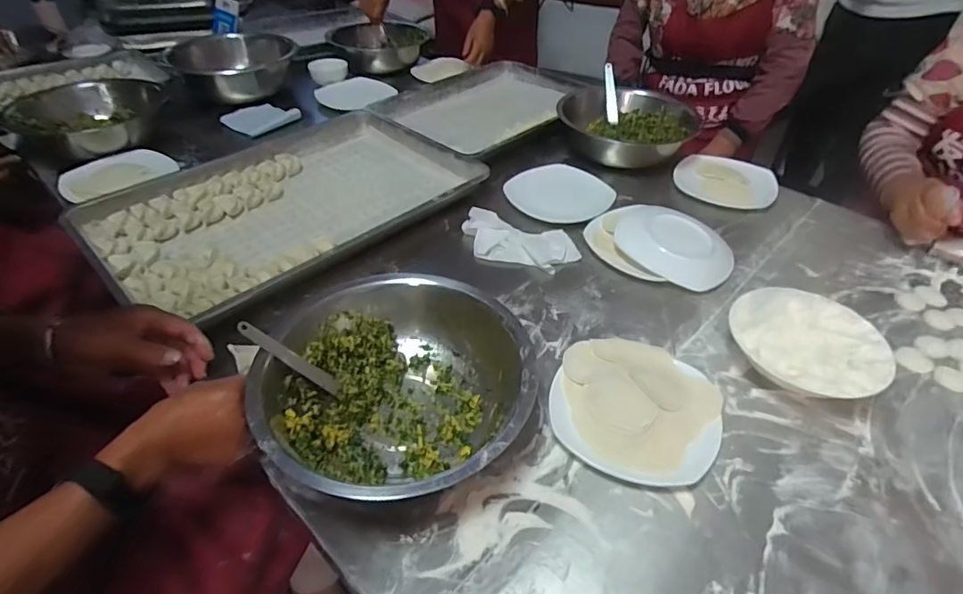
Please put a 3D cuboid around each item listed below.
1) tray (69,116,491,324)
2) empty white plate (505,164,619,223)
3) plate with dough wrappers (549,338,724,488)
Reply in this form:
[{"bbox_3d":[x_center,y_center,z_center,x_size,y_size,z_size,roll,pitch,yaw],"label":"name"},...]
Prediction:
[{"bbox_3d":[-0.319,-0.165,0.871,0.398,0.056,0.581,34,50,30],"label":"tray"},{"bbox_3d":[0.137,-0.188,0.918,0.176,0.028,0.147,33,50,29],"label":"empty white plate"},{"bbox_3d":[0.173,0.118,0.580,0.177,0.034,0.176,2,42,-2],"label":"plate with dough wrappers"}]

